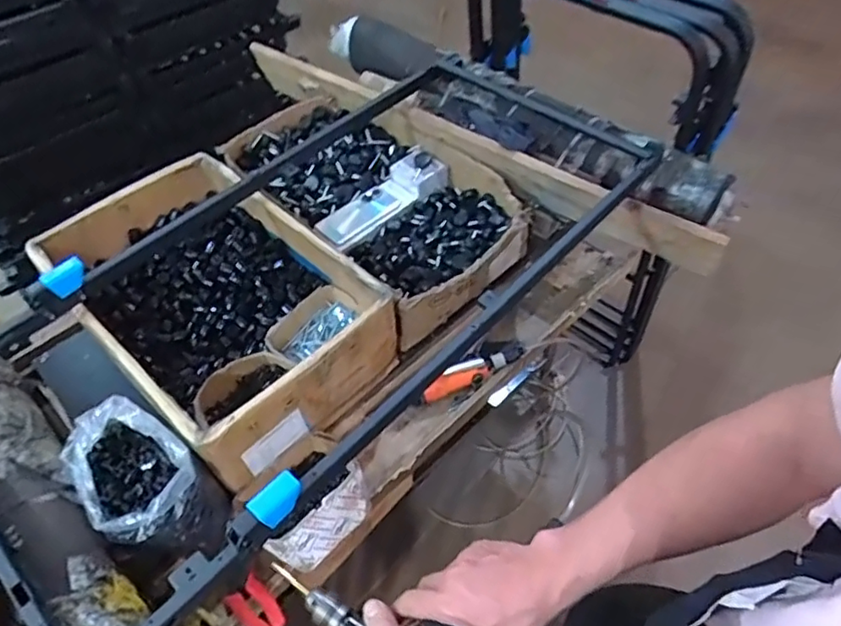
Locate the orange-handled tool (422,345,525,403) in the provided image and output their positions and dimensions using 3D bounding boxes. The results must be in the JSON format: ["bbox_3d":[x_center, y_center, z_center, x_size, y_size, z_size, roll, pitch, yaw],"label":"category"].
[{"bbox_3d":[0.090,0.101,1.015,0.184,0.038,0.033,-23,55,-15],"label":"orange-handled tool"}]

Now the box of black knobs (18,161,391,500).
[{"bbox_3d":[-0.337,-0.029,0.996,0.549,0.160,0.358,37,62,26],"label":"box of black knobs"}]

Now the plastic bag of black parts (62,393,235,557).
[{"bbox_3d":[-0.365,0.231,0.796,0.190,0.144,0.136,26,58,21],"label":"plastic bag of black parts"}]

